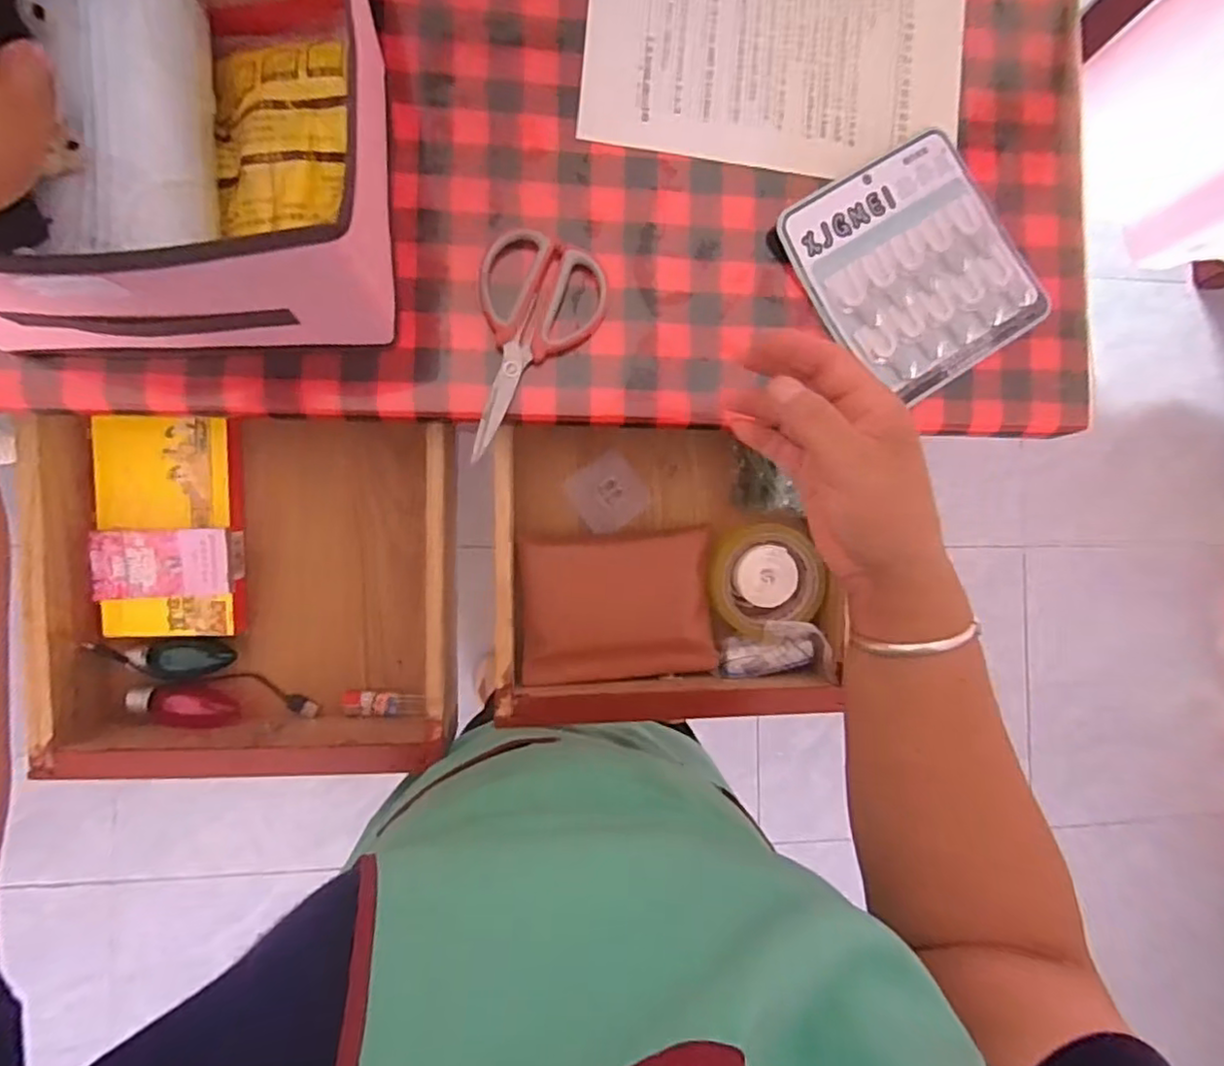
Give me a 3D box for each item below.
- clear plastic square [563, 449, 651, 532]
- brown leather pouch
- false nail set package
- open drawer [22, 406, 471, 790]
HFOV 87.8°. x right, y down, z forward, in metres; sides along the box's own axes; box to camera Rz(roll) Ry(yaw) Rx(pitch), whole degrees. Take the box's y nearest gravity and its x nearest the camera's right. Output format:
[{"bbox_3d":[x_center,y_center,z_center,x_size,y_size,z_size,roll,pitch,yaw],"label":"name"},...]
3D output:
[{"bbox_3d":[-0.003,-0.036,0.584,0.063,0.007,0.062,-41,93,-6],"label":"clear plastic square"},{"bbox_3d":[0.007,0.065,0.561,0.166,0.026,0.121,-3,88,-7],"label":"brown leather pouch"},{"bbox_3d":[0.233,-0.204,0.482,0.162,0.013,0.171,-33,93,-8],"label":"false nail set package"},{"bbox_3d":[-0.285,0.048,0.523,0.290,0.094,0.283,2,88,-8],"label":"open drawer"}]

